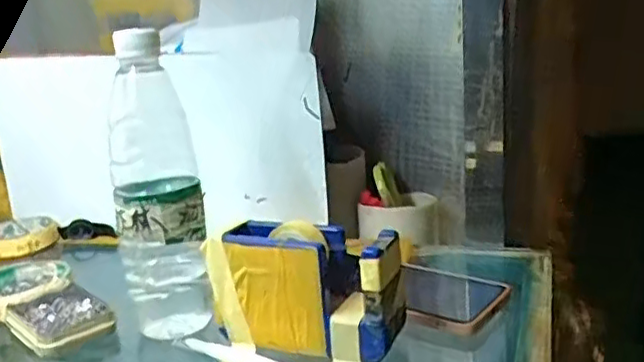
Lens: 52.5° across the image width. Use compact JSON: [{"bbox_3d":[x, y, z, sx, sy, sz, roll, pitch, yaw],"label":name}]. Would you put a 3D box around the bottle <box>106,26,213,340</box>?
[{"bbox_3d":[-0.124,0.003,0.491,0.064,0.208,0.061,-9,15,-15],"label":"bottle"}]

